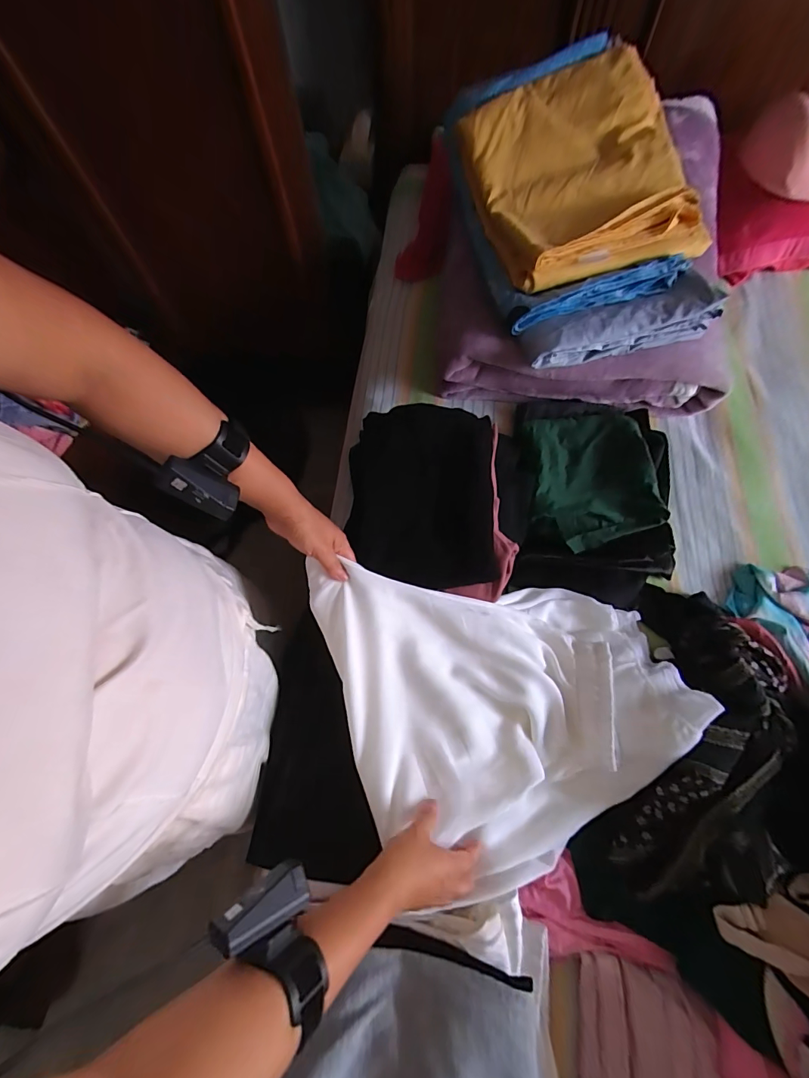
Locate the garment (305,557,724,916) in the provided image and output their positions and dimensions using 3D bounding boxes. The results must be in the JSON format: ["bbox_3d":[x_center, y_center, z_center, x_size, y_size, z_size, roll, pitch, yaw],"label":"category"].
[{"bbox_3d":[0.141,0.194,0.544,0.426,0.127,0.391,-18,69,-4],"label":"garment"}]

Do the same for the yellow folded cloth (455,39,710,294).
[{"bbox_3d":[0.286,-0.615,0.705,0.327,0.088,0.398,-13,75,9],"label":"yellow folded cloth"}]

